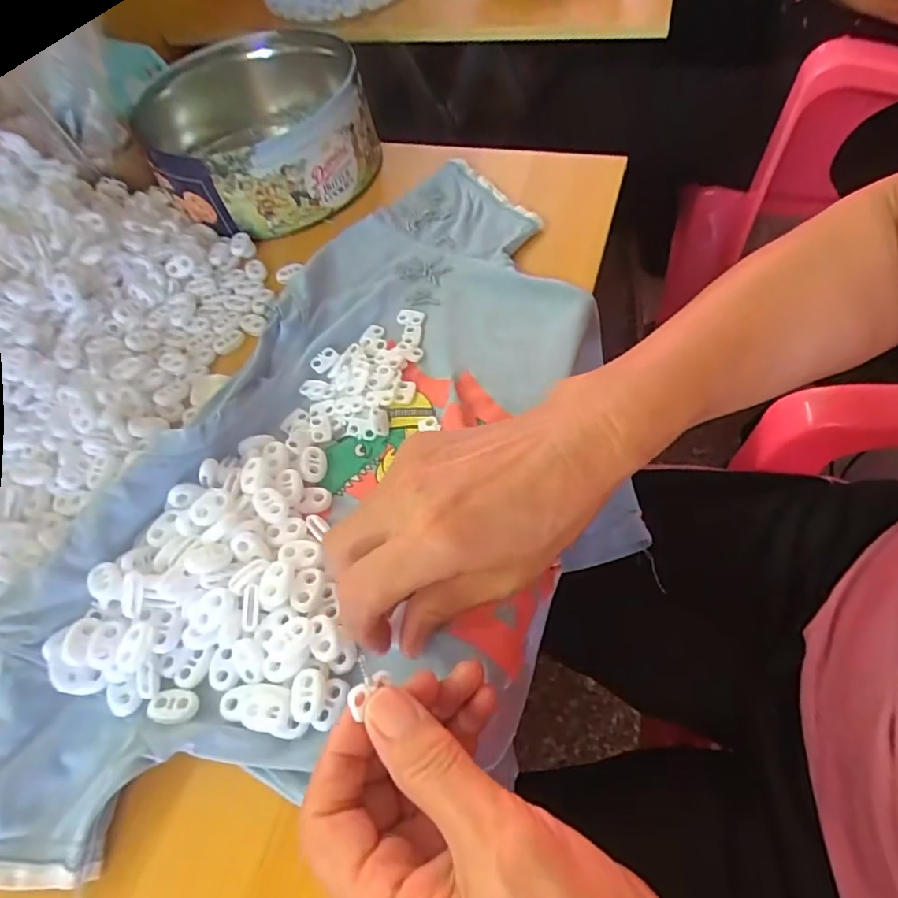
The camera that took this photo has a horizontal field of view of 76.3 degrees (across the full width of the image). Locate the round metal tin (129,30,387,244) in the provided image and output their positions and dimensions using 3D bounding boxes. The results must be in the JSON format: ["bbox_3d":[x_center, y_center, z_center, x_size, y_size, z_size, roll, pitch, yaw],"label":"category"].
[{"bbox_3d":[-0.159,-0.271,0.494,0.178,0.092,0.197,-21,56,-5],"label":"round metal tin"}]

